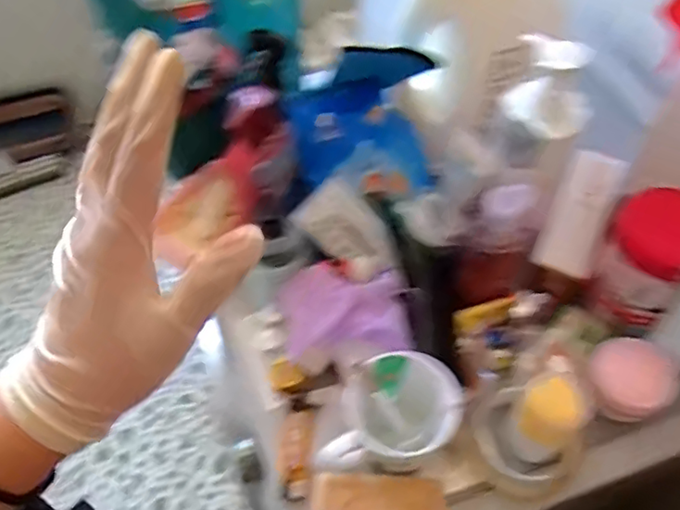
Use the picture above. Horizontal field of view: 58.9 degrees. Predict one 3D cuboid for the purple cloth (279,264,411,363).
[{"bbox_3d":[0.004,0.051,0.544,0.109,0.032,0.076,-6,57,-1],"label":"purple cloth"}]

